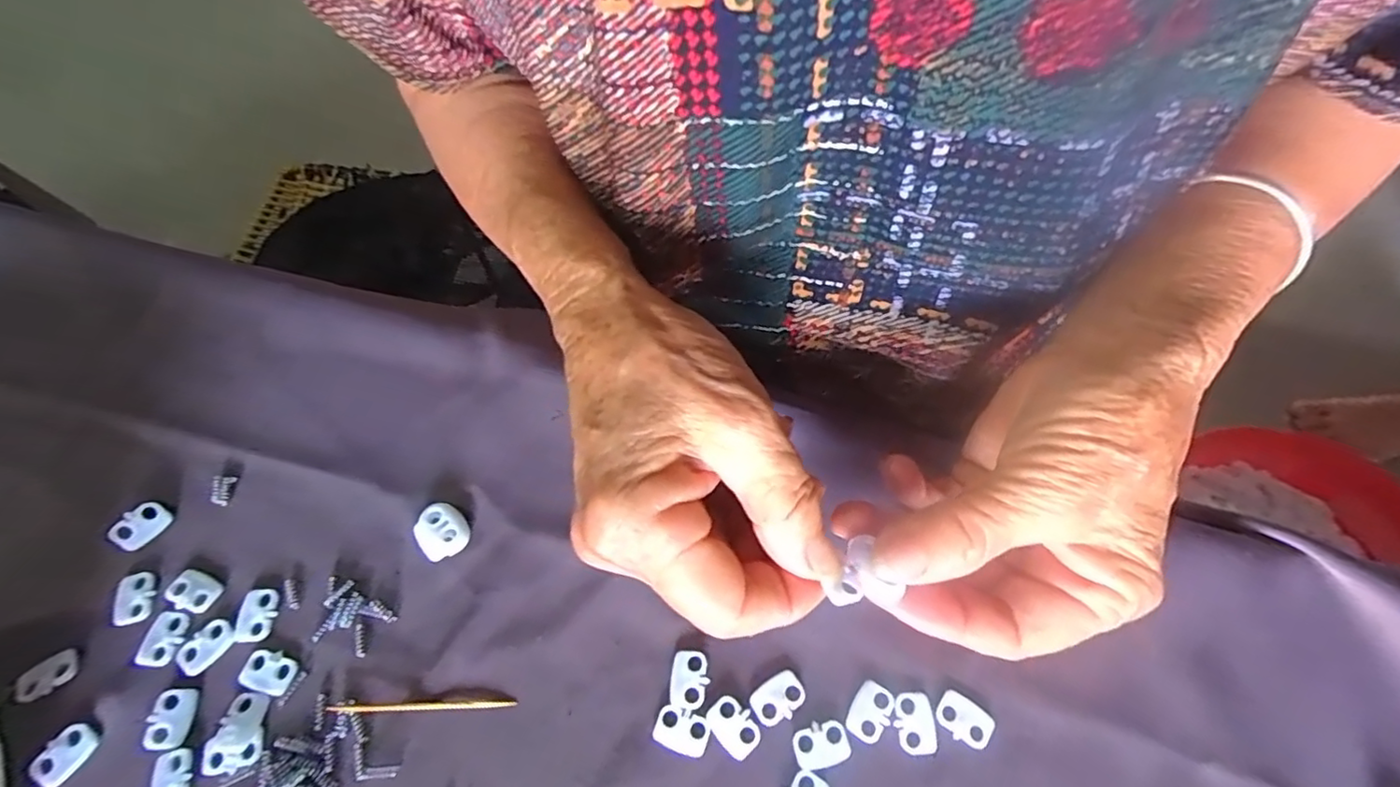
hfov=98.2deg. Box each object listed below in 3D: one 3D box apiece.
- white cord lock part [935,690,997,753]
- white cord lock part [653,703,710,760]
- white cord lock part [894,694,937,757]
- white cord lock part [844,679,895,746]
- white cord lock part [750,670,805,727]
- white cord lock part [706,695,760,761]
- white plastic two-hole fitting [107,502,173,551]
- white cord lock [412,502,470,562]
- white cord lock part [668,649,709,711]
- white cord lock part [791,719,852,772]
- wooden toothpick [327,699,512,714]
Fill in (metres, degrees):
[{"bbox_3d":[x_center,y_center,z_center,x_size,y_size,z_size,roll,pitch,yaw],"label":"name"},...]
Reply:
[{"bbox_3d":[0.091,0.112,0.208,0.018,0.004,0.013,34,68,17],"label":"white cord lock part"},{"bbox_3d":[-0.006,0.115,0.207,0.018,0.004,0.013,18,64,10],"label":"white cord lock part"},{"bbox_3d":[0.074,0.113,0.208,0.013,0.004,0.019,-4,63,-1],"label":"white cord lock part"},{"bbox_3d":[0.059,0.110,0.210,0.013,0.004,0.019,28,66,15],"label":"white cord lock part"},{"bbox_3d":[0.028,0.106,0.212,0.019,0.004,0.013,-30,66,-14],"label":"white cord lock part"},{"bbox_3d":[0.012,0.114,0.208,0.013,0.004,0.019,-40,69,-18],"label":"white cord lock part"},{"bbox_3d":[-0.220,0.052,0.238,0.010,0.008,0.020,34,68,17],"label":"white plastic two-hole fitting"},{"bbox_3d":[-0.102,0.054,0.238,0.019,0.007,0.020,-28,65,-13],"label":"white cord lock"},{"bbox_3d":[-0.004,0.101,0.214,0.013,0.004,0.019,6,63,4],"label":"white cord lock part"},{"bbox_3d":[0.041,0.119,0.205,0.019,0.004,0.013,-18,64,-8],"label":"white cord lock part"},{"bbox_3d":[-0.097,0.109,0.210,0.062,0.004,0.004,-2,63,0],"label":"wooden toothpick"}]

